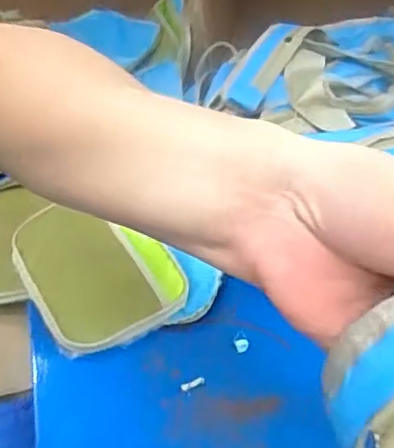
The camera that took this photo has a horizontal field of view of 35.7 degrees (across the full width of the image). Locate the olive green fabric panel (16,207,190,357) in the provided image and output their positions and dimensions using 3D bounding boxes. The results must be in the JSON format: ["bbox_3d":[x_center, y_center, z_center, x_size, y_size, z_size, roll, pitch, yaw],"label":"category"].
[{"bbox_3d":[-0.102,0.038,0.603,0.130,0.027,0.175,-30,58,-18],"label":"olive green fabric panel"}]

